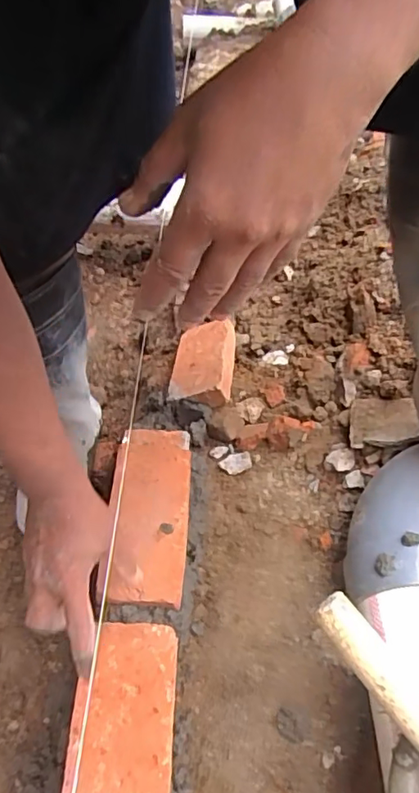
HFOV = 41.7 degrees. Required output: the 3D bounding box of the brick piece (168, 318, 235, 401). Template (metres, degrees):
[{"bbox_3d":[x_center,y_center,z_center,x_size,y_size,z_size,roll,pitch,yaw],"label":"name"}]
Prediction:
[{"bbox_3d":[-0.009,-0.059,0.891,0.099,0.063,0.189,5,51,2],"label":"brick piece"}]

